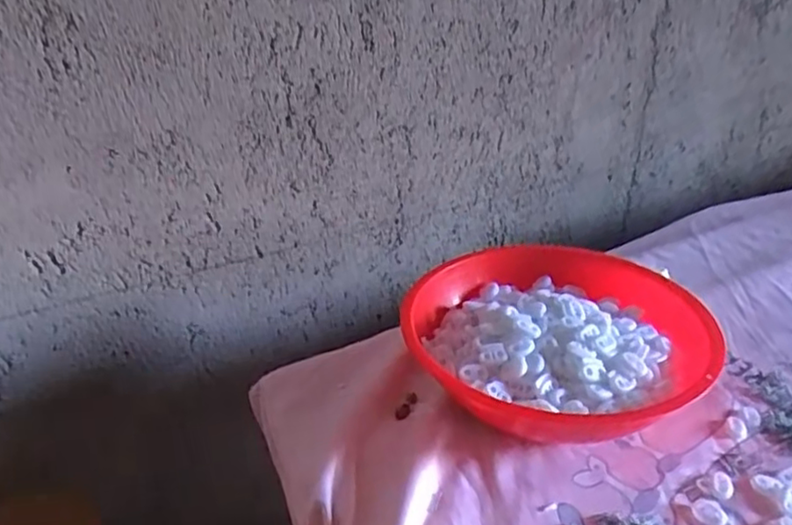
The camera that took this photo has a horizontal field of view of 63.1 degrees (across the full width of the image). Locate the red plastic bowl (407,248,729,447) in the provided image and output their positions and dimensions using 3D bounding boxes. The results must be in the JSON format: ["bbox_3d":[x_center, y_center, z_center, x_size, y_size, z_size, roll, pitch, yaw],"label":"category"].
[{"bbox_3d":[0.149,0.070,0.568,0.238,0.077,0.260,0,30,0],"label":"red plastic bowl"}]

